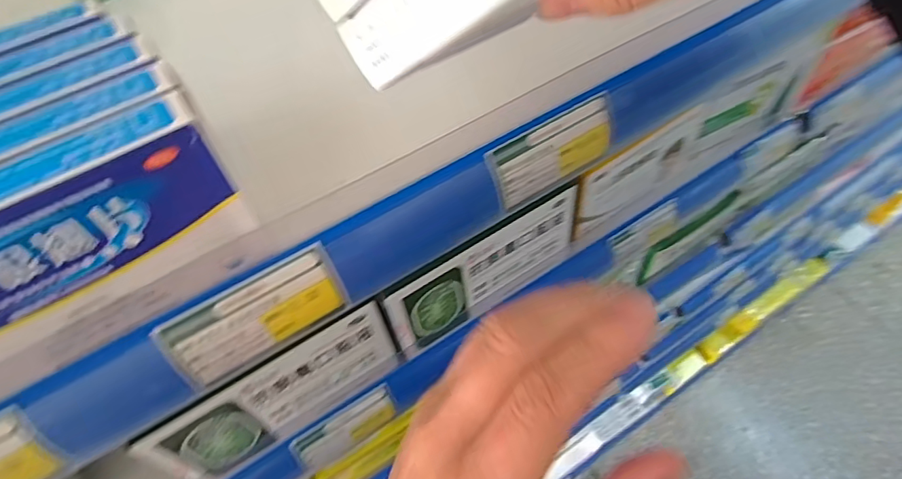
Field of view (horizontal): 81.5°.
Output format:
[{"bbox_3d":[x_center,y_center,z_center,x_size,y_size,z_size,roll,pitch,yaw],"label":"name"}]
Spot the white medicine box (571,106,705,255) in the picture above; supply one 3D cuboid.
[{"bbox_3d":[0.144,-0.047,0.402,0.130,0.078,0.015,-32,59,-16],"label":"white medicine box"}]

